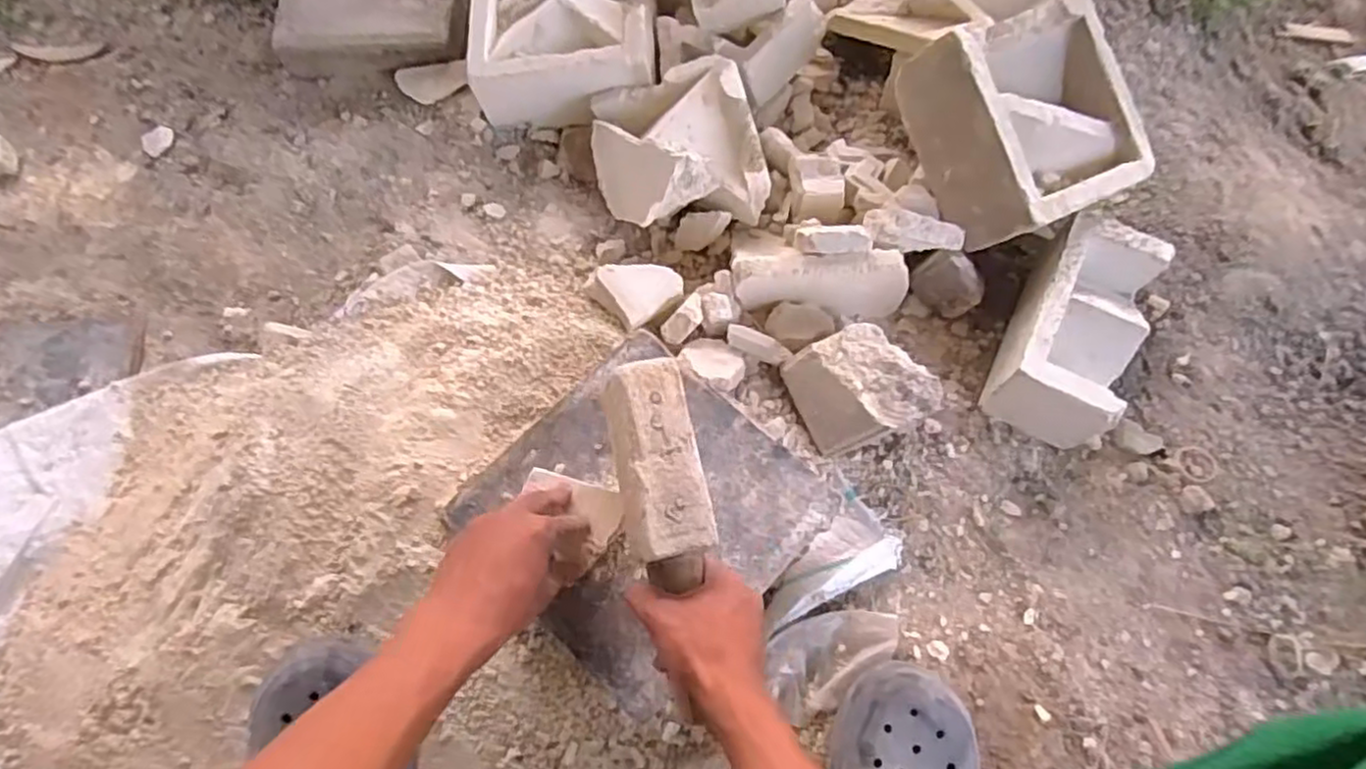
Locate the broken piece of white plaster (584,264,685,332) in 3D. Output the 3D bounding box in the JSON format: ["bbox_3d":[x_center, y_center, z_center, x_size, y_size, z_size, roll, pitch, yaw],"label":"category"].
[{"bbox_3d":[-0.047,-0.100,0.746,0.076,0.026,0.081,-40,74,-15],"label":"broken piece of white plaster"}]

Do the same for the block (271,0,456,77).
[{"bbox_3d":[-0.386,-0.439,0.905,0.217,0.062,0.109,-5,69,-3],"label":"block"}]

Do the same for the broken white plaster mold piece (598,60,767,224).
[{"bbox_3d":[-0.008,-0.248,0.775,0.165,0.069,0.178,0,69,-1],"label":"broken white plaster mold piece"}]

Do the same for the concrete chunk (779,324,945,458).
[{"bbox_3d":[0.166,0.008,0.704,0.102,0.100,0.108,-21,70,-9],"label":"concrete chunk"}]

